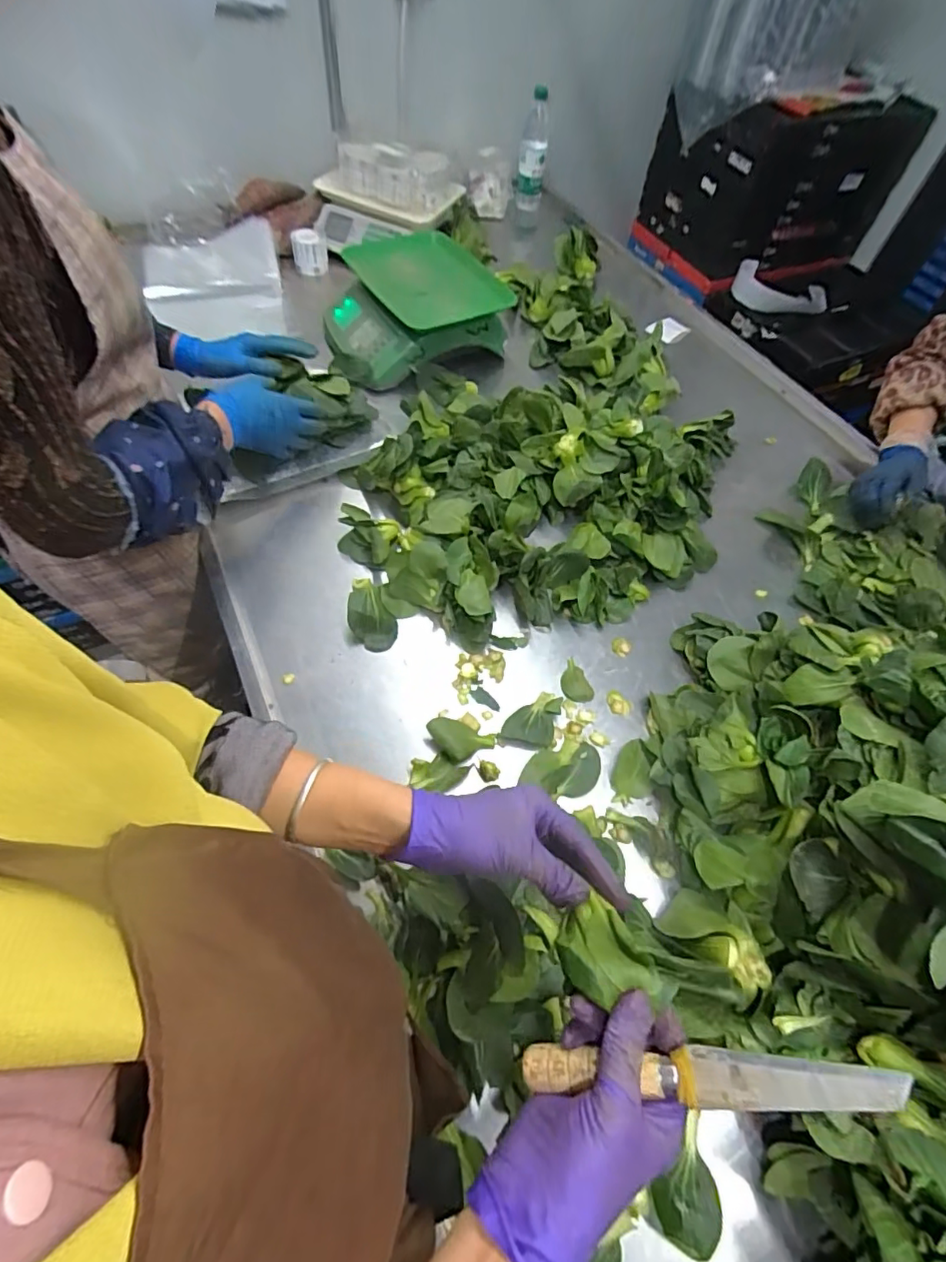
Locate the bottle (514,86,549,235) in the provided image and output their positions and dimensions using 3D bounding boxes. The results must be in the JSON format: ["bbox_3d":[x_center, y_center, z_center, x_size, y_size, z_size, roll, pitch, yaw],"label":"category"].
[{"bbox_3d":[0.144,-1.138,1.326,0.065,0.238,0.076,11,57,2],"label":"bottle"}]

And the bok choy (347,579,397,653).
[{"bbox_3d":[-0.129,-0.027,0.695,0.062,0.040,0.101,-7,58,-9],"label":"bok choy"}]

